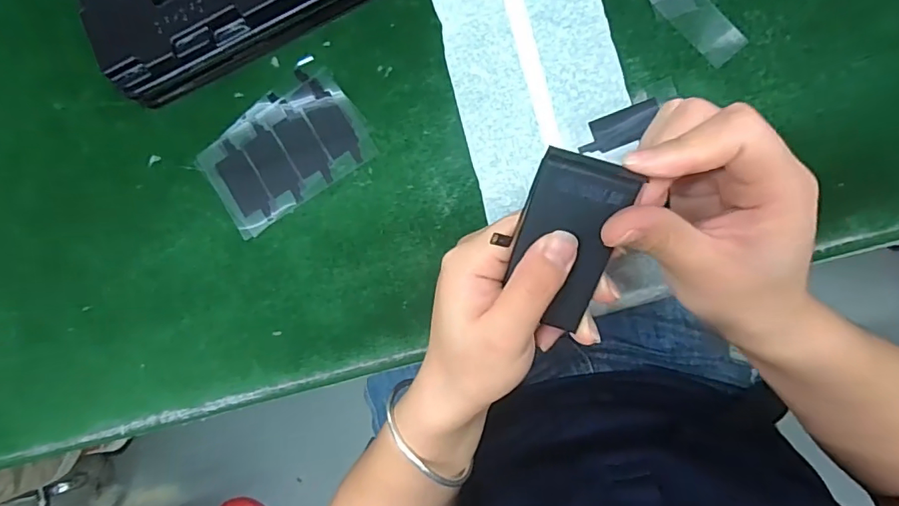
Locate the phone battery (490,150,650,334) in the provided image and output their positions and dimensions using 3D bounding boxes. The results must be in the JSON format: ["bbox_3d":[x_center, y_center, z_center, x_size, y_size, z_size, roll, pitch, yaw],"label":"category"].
[{"bbox_3d":[0.047,-0.003,0.211,0.042,0.007,0.077,17,123,3],"label":"phone battery"}]

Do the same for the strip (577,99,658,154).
[{"bbox_3d":[0.093,-0.069,0.275,0.046,0.004,0.019,-20,87,7],"label":"strip"}]

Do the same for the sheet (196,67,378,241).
[{"bbox_3d":[-0.098,-0.061,0.295,0.096,0.004,0.064,-34,85,6],"label":"sheet"}]

